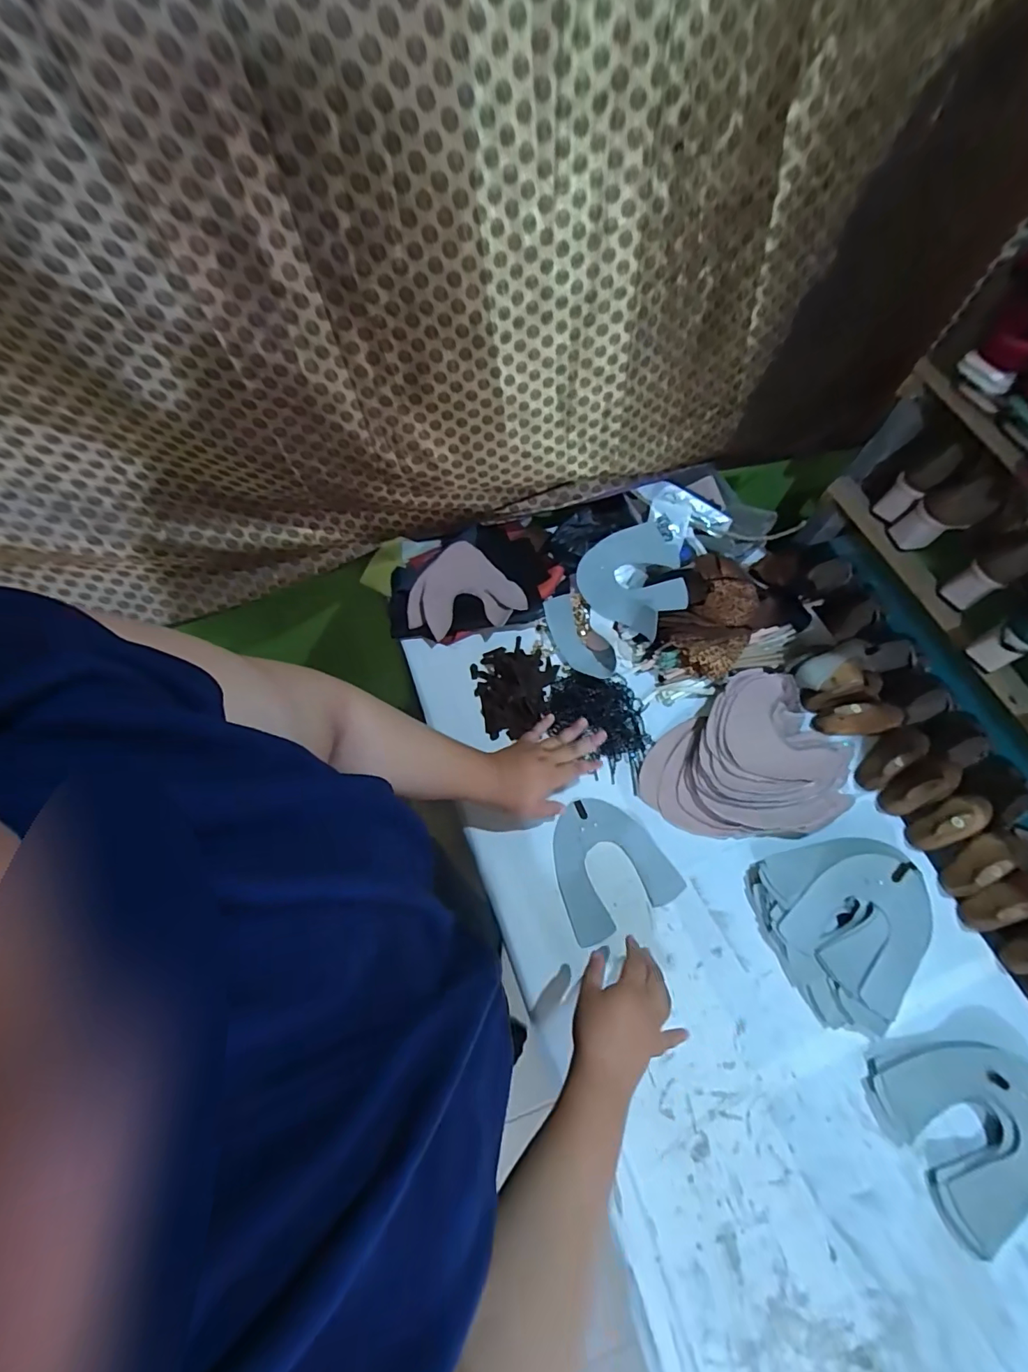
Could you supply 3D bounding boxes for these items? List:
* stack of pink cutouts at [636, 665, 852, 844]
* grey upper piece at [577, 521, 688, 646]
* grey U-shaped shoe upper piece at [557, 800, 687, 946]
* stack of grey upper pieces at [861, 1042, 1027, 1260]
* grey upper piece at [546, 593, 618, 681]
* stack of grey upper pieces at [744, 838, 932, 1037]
[{"bbox_3d":[0.349,0.115,0.703,0.293,0.051,0.223,-34,70,-18],"label":"stack of pink cutouts"},{"bbox_3d":[0.216,-0.176,0.817,0.181,0.075,0.167,-37,70,-19],"label":"grey upper piece"},{"bbox_3d":[0.123,0.234,0.660,0.155,0.005,0.161,-23,66,-14],"label":"grey U-shaped shoe upper piece"},{"bbox_3d":[0.511,0.494,0.535,0.187,0.034,0.174,-9,63,-6],"label":"stack of grey upper pieces"},{"bbox_3d":[0.101,-0.077,0.791,0.068,0.022,0.160,-33,69,-18],"label":"grey upper piece"},{"bbox_3d":[0.421,0.307,0.610,0.196,0.062,0.211,-9,63,-6],"label":"stack of grey upper pieces"}]

